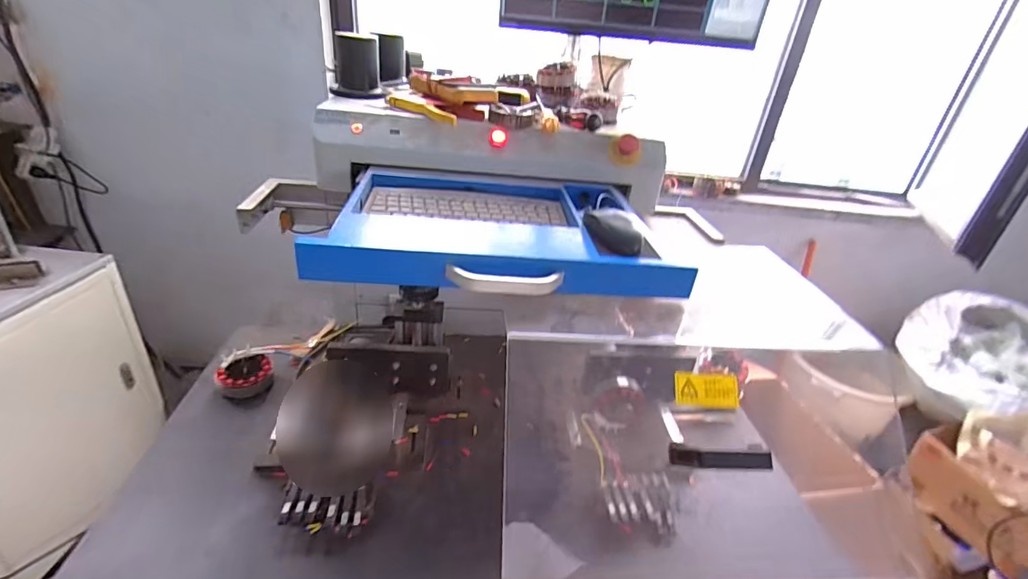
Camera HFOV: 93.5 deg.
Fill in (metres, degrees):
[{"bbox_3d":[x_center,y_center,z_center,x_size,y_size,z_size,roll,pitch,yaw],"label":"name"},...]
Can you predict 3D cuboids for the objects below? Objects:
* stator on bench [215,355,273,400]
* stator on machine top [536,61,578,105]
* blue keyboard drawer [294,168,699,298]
[{"bbox_3d":[-0.468,0.149,0.843,0.085,0.033,0.090,-12,35,-29],"label":"stator on bench"},{"bbox_3d":[0.091,-0.432,1.015,0.090,0.072,0.076,10,30,5],"label":"stator on machine top"},{"bbox_3d":[-0.016,-0.097,0.690,0.456,0.070,0.299,3,30,-6],"label":"blue keyboard drawer"}]

